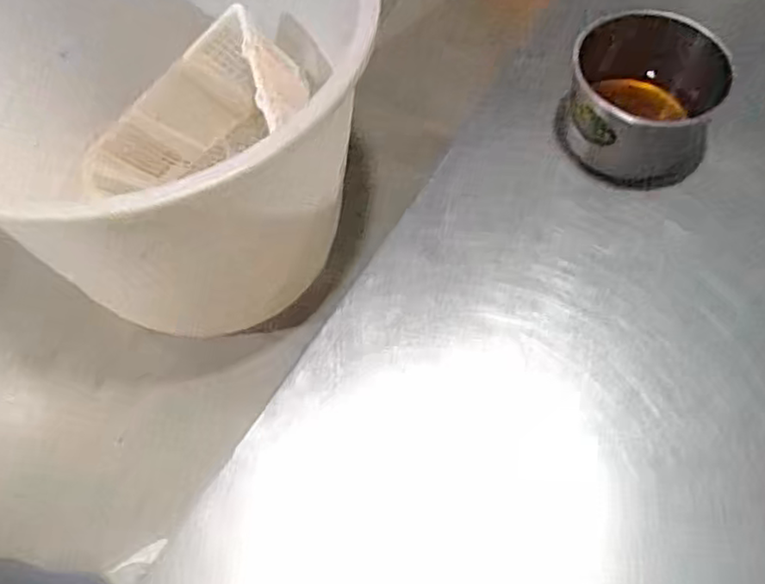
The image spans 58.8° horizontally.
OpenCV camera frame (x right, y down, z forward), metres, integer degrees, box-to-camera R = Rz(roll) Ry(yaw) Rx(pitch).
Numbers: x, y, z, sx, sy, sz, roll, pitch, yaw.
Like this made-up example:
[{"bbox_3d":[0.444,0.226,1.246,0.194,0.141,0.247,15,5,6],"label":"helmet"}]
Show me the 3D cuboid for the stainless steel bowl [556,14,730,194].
[{"bbox_3d":[0.232,-0.168,0.603,0.141,0.089,0.135,-1,62,2],"label":"stainless steel bowl"}]

